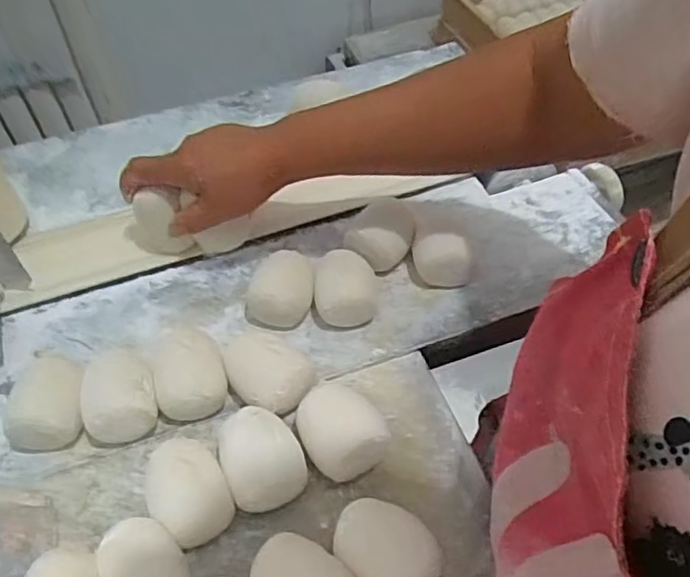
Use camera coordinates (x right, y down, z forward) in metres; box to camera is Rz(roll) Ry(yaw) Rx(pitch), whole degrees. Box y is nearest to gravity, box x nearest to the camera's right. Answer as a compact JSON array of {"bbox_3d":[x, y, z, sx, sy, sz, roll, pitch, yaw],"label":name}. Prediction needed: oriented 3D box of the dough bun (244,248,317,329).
[{"bbox_3d":[-0.053,-0.003,0.490,0.054,0.044,0.068,-6,52,-2],"label":"dough bun"}]

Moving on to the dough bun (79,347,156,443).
[{"bbox_3d":[-0.160,0.074,0.432,0.048,0.046,0.062,-12,52,-7],"label":"dough bun"}]

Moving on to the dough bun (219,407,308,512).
[{"bbox_3d":[-0.054,0.114,0.397,0.050,0.042,0.059,-20,53,-13],"label":"dough bun"}]

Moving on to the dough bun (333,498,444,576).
[{"bbox_3d":[0.026,0.160,0.362,0.052,0.038,0.063,-30,58,-21],"label":"dough bun"}]

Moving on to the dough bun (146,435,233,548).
[{"bbox_3d":[-0.101,0.130,0.386,0.047,0.043,0.064,-25,55,-17],"label":"dough bun"}]

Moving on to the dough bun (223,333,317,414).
[{"bbox_3d":[-0.053,0.064,0.433,0.055,0.051,0.055,-1,51,2],"label":"dough bun"}]

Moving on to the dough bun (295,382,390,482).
[{"bbox_3d":[-0.002,0.097,0.407,0.055,0.047,0.056,-1,51,2],"label":"dough bun"}]

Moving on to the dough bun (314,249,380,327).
[{"bbox_3d":[0.001,0.001,0.484,0.051,0.034,0.057,-2,51,1],"label":"dough bun"}]

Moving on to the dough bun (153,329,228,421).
[{"bbox_3d":[-0.111,0.064,0.435,0.052,0.047,0.056,-4,51,-1],"label":"dough bun"}]

